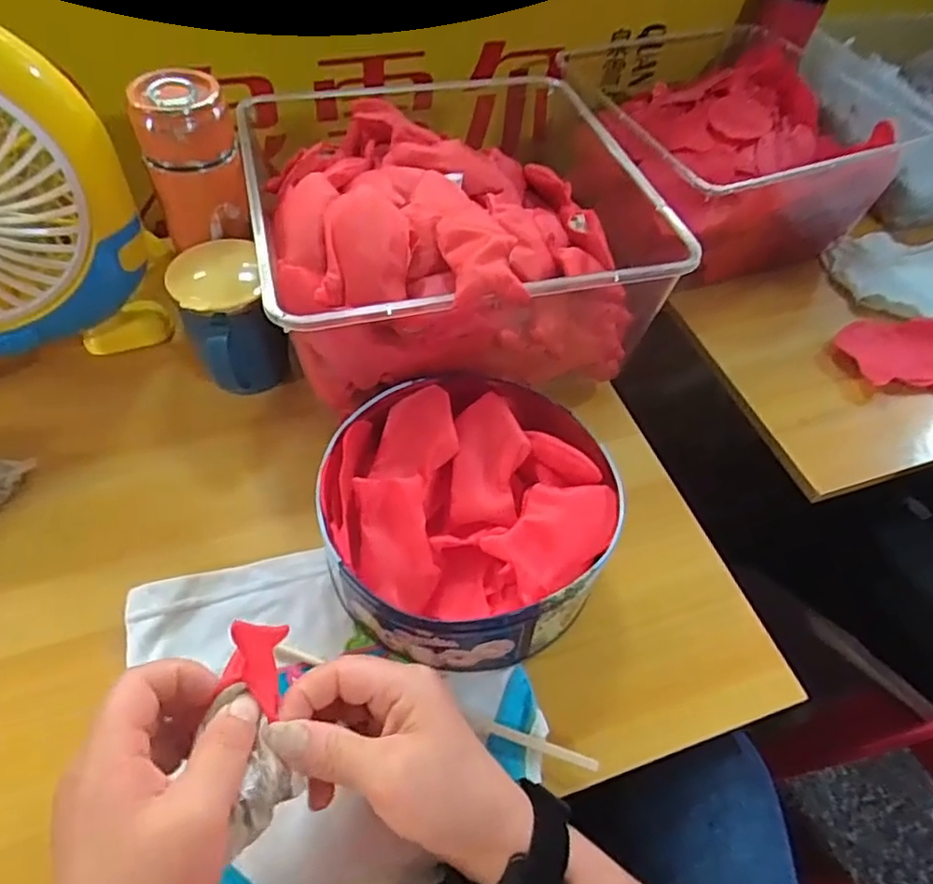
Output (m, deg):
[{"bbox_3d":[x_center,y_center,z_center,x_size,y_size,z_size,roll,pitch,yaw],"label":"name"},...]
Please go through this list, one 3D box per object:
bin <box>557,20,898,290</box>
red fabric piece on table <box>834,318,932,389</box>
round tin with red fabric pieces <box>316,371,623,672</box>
[{"bbox_3d":[0.282,-0.346,0.748,0.315,0.128,0.340,-15,56,-15],"label":"bin"},{"bbox_3d":[0.461,-0.093,0.676,0.140,0.031,0.089,13,53,6],"label":"red fabric piece on table"},{"bbox_3d":[-0.002,0.047,0.451,0.192,0.079,0.202,-12,55,-13],"label":"round tin with red fabric pieces"}]

